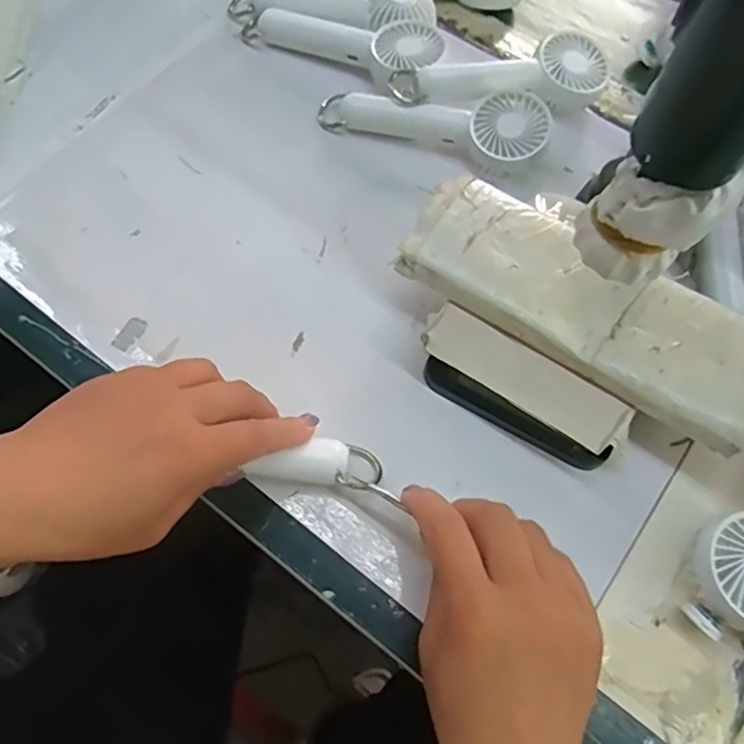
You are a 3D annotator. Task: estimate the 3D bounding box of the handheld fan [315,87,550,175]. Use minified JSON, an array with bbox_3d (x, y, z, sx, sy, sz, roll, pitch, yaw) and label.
[{"bbox_3d":[0.044,-0.185,0.451,0.160,0.040,0.051,19,65,6],"label":"handheld fan"}]

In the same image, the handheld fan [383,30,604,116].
[{"bbox_3d":[0.095,-0.211,0.457,0.160,0.033,0.050,-15,66,-10],"label":"handheld fan"}]

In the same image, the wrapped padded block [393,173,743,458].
[{"bbox_3d":[0.123,-0.040,0.353,0.210,0.016,0.078,32,67,12],"label":"wrapped padded block"}]

